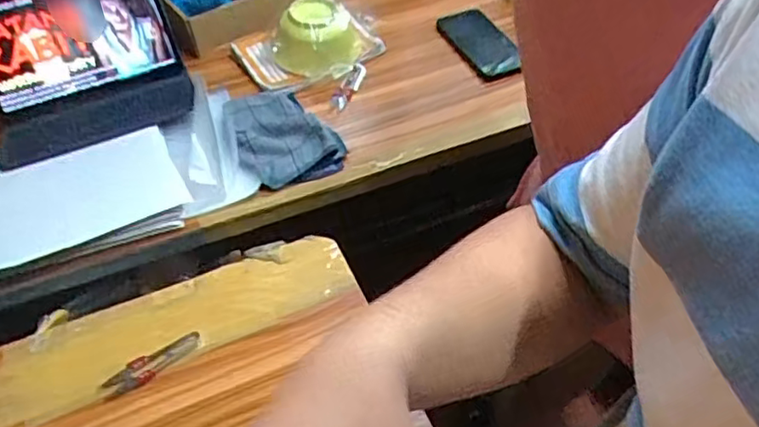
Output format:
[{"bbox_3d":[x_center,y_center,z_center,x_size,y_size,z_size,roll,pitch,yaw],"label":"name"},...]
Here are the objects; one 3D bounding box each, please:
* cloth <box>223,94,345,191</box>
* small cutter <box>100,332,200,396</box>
[{"bbox_3d":[-0.134,-0.111,0.847,0.138,0.030,0.177,-19,49,-13],"label":"cloth"},{"bbox_3d":[-0.228,0.150,0.633,0.096,0.009,0.028,-37,56,-27],"label":"small cutter"}]

